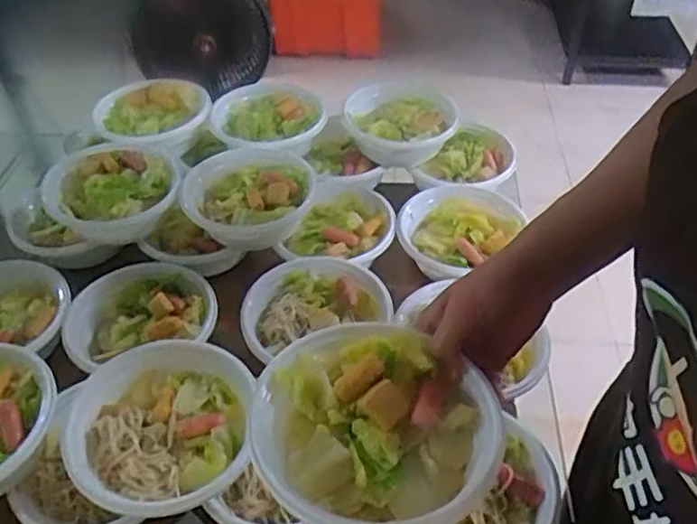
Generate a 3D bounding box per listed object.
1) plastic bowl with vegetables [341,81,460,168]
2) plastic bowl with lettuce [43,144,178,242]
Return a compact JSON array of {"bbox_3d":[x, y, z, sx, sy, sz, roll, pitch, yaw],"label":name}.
[{"bbox_3d":[0.073,-0.185,0.923,0.148,0.055,0.131,4,44,5],"label":"plastic bowl with vegetables"},{"bbox_3d":[-0.274,-0.081,0.781,0.155,0.077,0.136,-20,47,-18],"label":"plastic bowl with lettuce"}]

